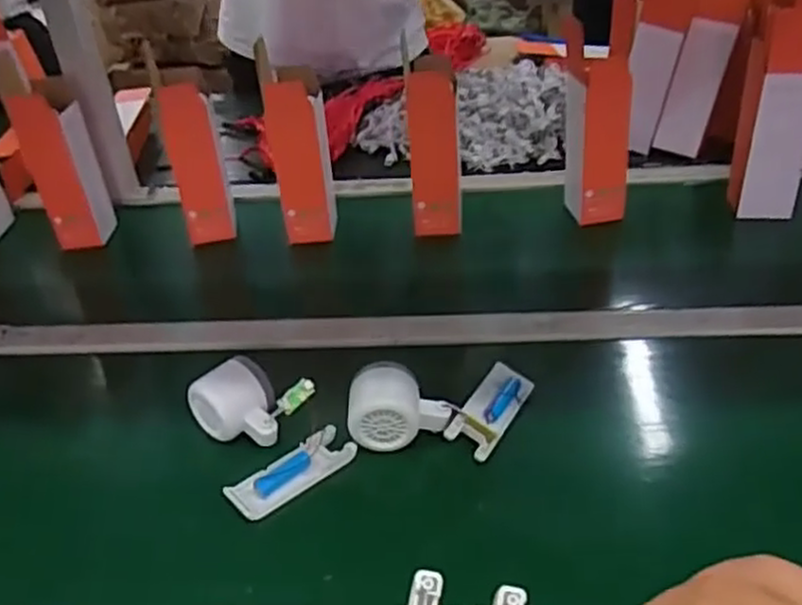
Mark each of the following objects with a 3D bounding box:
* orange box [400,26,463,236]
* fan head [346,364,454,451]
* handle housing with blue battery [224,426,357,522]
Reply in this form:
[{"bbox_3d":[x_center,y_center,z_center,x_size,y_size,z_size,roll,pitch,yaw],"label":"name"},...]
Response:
[{"bbox_3d":[0.040,-0.177,0.882,0.061,0.211,0.062,-2,34,6],"label":"orange box"},{"bbox_3d":[-0.003,0.088,0.628,0.081,0.051,0.065,-8,33,-4],"label":"fan head"},{"bbox_3d":[-0.086,0.137,0.600,0.104,0.013,0.035,-29,40,-31],"label":"handle housing with blue battery"}]

